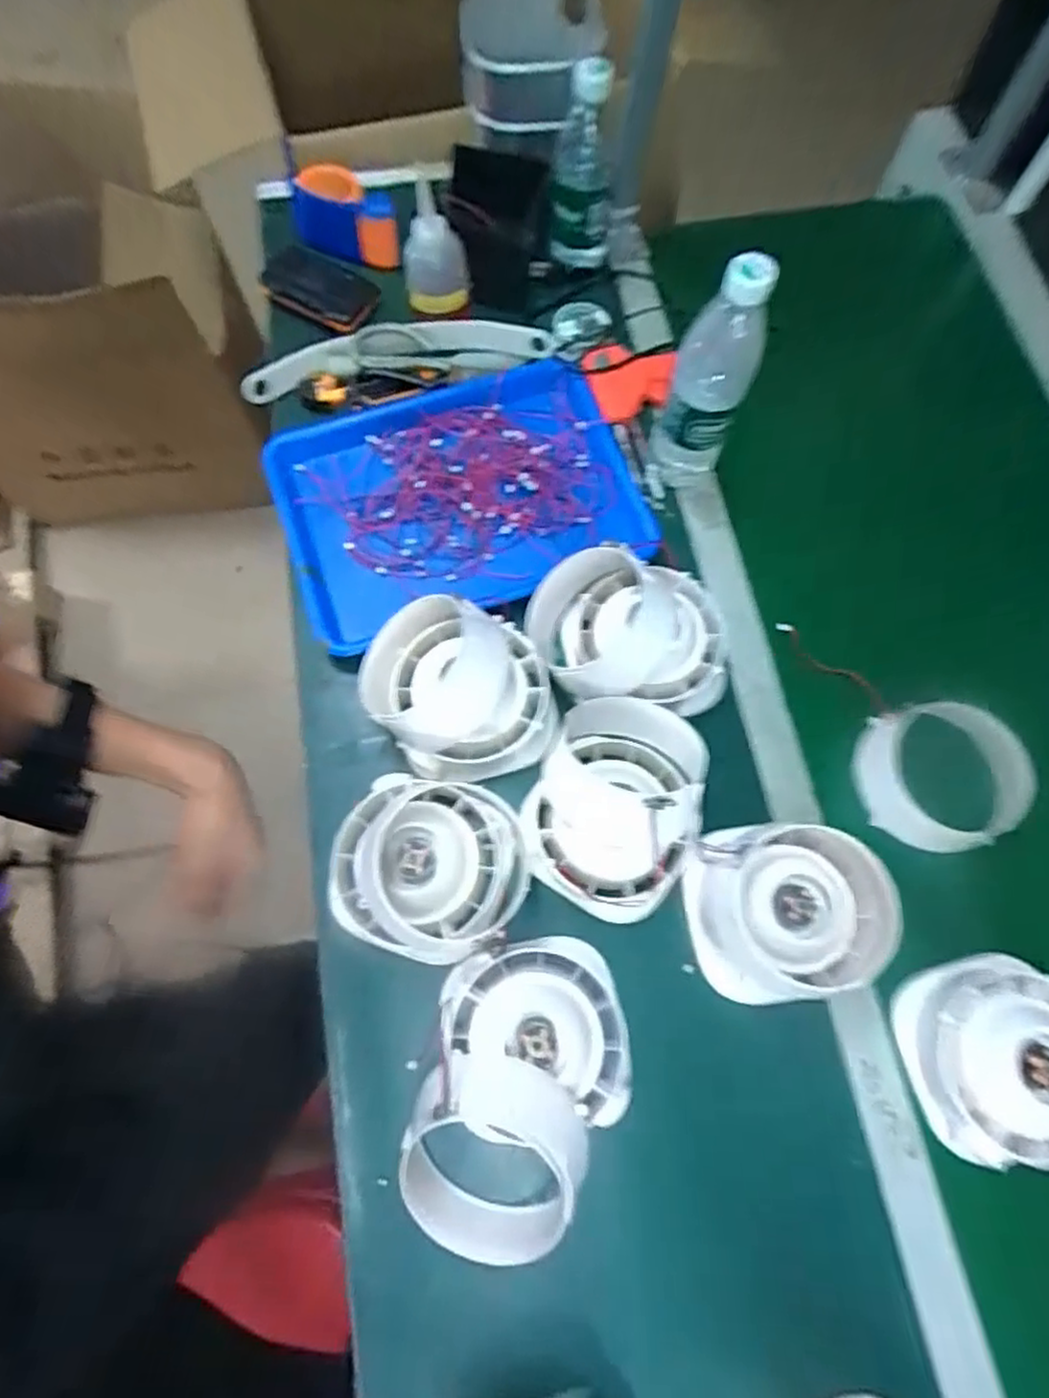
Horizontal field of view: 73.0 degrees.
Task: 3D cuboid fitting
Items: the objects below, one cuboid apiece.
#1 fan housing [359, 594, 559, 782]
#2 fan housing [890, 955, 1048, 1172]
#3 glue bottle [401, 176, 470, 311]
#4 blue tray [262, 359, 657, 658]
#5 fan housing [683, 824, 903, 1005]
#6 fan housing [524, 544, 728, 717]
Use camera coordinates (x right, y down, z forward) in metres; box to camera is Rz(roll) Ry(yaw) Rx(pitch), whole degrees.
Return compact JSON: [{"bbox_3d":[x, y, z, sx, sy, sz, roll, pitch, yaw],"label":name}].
[{"bbox_3d":[-0.060,-0.008,0.606,0.151,0.071,0.146,0,72,-1],"label":"fan housing"},{"bbox_3d":[0.368,0.272,0.534,0.139,0.062,0.135,0,72,-1],"label":"fan housing"},{"bbox_3d":[-0.088,-0.439,0.716,0.063,0.107,0.061,-6,72,-3],"label":"glue bottle"},{"bbox_3d":[-0.065,-0.195,0.702,0.341,0.041,0.254,-17,73,-6],"label":"blue tray"},{"bbox_3d":[0.210,0.166,0.548,0.149,0.086,0.133,3,72,0],"label":"fan housing"},{"bbox_3d":[0.092,-0.056,0.621,0.170,0.078,0.127,1,72,0],"label":"fan housing"}]

